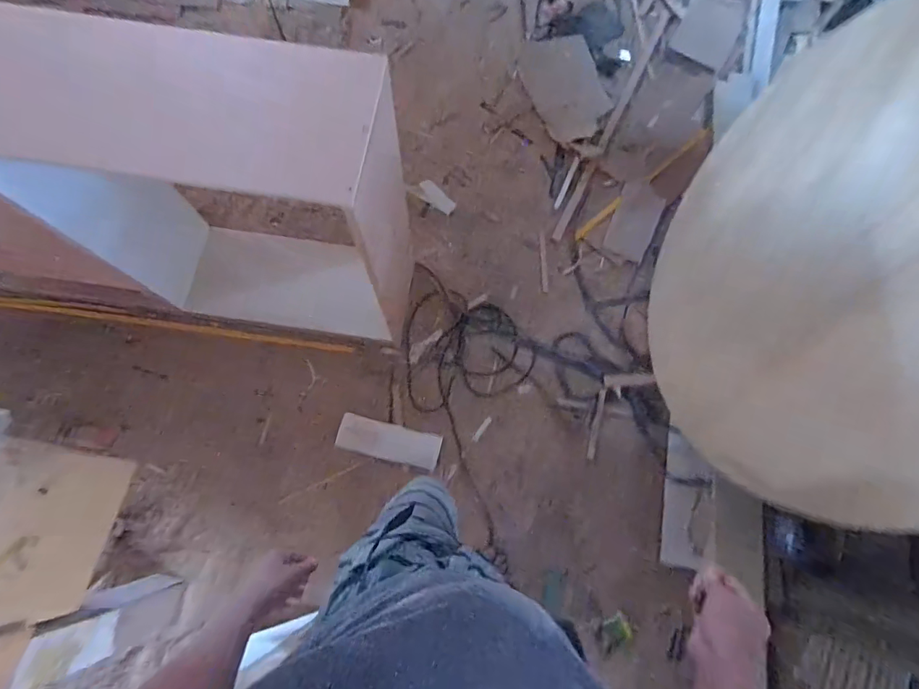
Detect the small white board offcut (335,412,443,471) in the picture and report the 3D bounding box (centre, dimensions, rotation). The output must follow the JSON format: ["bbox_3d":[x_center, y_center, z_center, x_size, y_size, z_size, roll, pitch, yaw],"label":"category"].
[{"bbox_3d":[-0.221,0.305,1.462,0.317,0.016,0.109,14,75,2],"label":"small white board offcut"}]

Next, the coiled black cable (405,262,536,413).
[{"bbox_3d":[0.039,-0.006,1.542,0.413,0.034,0.466,6,75,0],"label":"coiled black cable"}]

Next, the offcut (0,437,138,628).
[{"bbox_3d":[-0.679,0.310,0.763,0.019,0.306,0.282,13,74,4],"label":"offcut"}]

